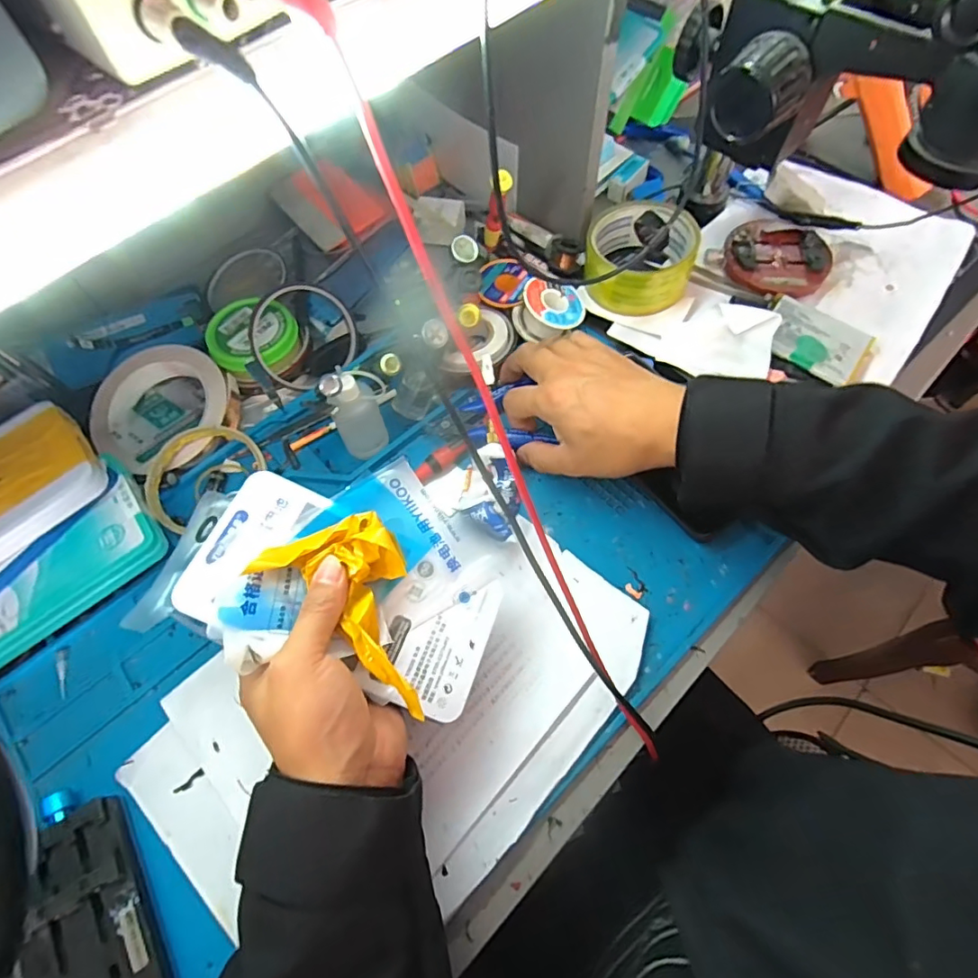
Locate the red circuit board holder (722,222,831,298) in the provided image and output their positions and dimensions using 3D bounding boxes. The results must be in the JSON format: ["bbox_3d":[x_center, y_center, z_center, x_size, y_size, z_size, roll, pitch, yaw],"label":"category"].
[{"bbox_3d":[0.248,-0.199,0.454,0.084,0.018,0.079,-1,63,2],"label":"red circuit board holder"}]

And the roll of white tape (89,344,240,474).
[{"bbox_3d":[-0.267,-0.069,0.426,0.108,0.031,0.095,-32,66,-13],"label":"roll of white tape"}]

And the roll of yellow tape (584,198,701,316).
[{"bbox_3d":[0.128,-0.200,0.444,0.089,0.042,0.088,-1,63,2],"label":"roll of yellow tape"}]

